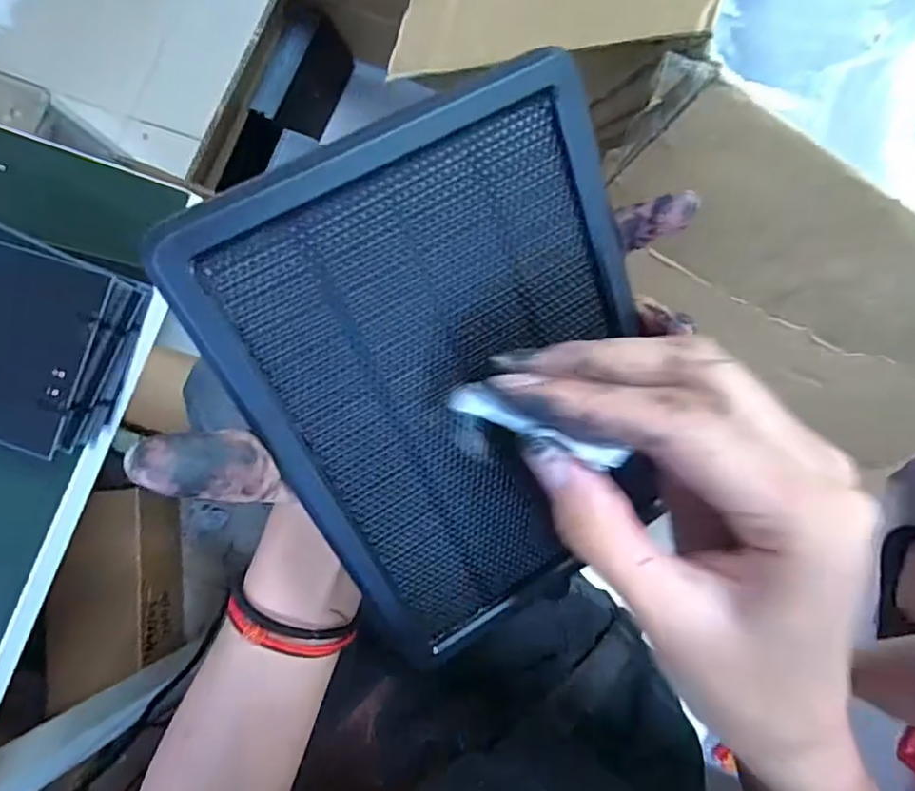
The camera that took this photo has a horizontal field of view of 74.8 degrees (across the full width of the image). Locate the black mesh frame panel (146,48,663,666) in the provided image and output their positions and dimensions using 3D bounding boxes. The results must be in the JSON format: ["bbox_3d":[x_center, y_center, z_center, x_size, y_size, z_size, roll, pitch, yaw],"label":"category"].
[{"bbox_3d":[0.005,0.001,0.179,0.113,0.007,0.156,-30,120,-11],"label":"black mesh frame panel"}]

